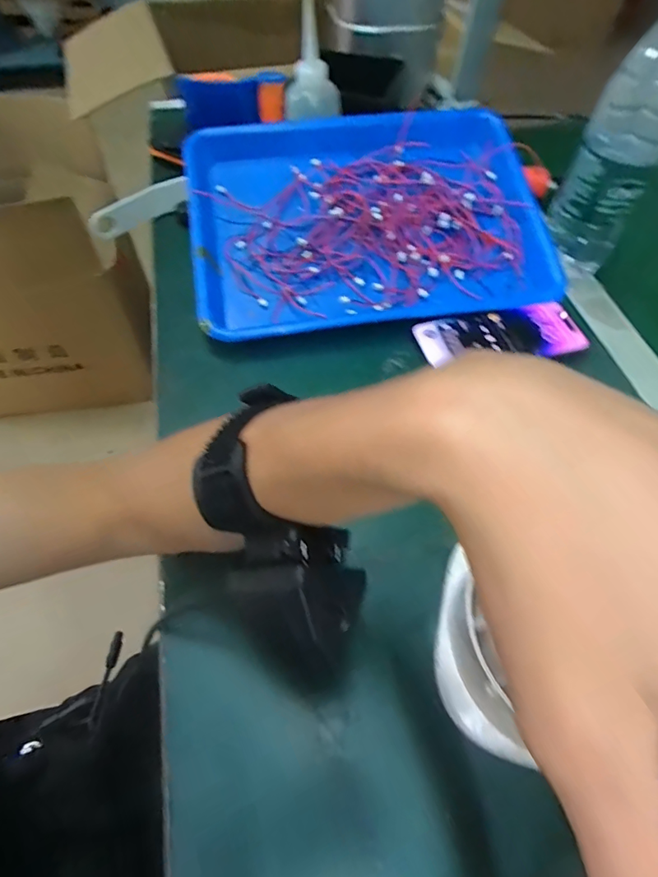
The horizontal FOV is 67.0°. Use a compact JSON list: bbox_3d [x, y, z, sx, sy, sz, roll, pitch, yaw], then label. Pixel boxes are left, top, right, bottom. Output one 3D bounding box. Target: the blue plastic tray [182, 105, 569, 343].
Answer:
[{"bbox_3d":[0.039,-0.219,0.497,0.344,0.056,0.250,-9,73,-5],"label":"blue plastic tray"}]

